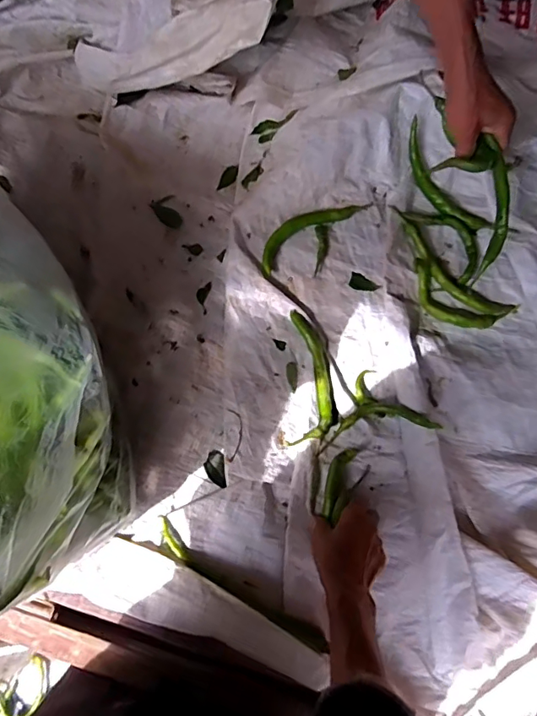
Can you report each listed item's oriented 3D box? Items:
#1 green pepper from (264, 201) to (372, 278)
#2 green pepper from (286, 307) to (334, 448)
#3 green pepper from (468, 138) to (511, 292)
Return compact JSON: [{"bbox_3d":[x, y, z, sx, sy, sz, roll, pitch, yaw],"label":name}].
[{"bbox_3d":[0.058,-0.186,0.728,0.179,0.015,0.051,-37,79,-7],"label":"green pepper"},{"bbox_3d":[0.059,0.025,0.681,0.060,0.018,0.180,3,78,2],"label":"green pepper"},{"bbox_3d":[0.296,-0.187,0.668,0.032,0.026,0.182,1,103,1],"label":"green pepper"}]

